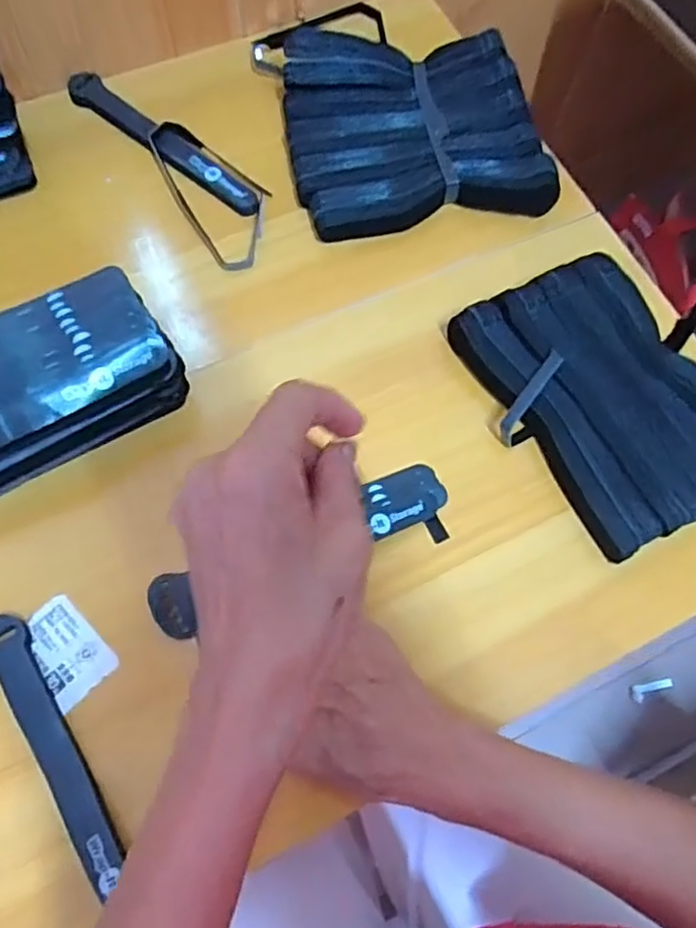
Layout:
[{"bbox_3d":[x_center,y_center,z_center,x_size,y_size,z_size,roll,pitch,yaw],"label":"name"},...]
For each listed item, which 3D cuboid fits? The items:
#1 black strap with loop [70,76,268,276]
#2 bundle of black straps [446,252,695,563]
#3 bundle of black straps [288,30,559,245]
[{"bbox_3d":[-0.137,-0.250,0.520,0.065,0.013,0.233,-37,75,-15],"label":"black strap with loop"},{"bbox_3d":[0.182,-0.049,0.454,0.140,0.031,0.195,-29,74,-12],"label":"bundle of black straps"},{"bbox_3d":[0.052,-0.272,0.526,0.196,0.035,0.171,-7,70,-5],"label":"bundle of black straps"}]

